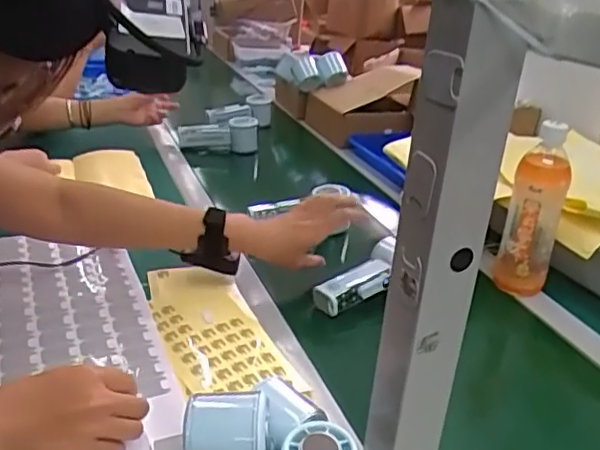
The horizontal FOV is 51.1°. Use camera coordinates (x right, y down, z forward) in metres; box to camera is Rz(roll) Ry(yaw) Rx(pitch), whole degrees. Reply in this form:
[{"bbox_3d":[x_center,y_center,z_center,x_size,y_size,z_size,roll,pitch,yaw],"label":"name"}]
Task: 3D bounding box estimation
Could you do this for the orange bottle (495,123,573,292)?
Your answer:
[{"bbox_3d":[0.287,-0.014,0.769,0.058,0.211,0.058,17,28,25],"label":"orange bottle"}]

